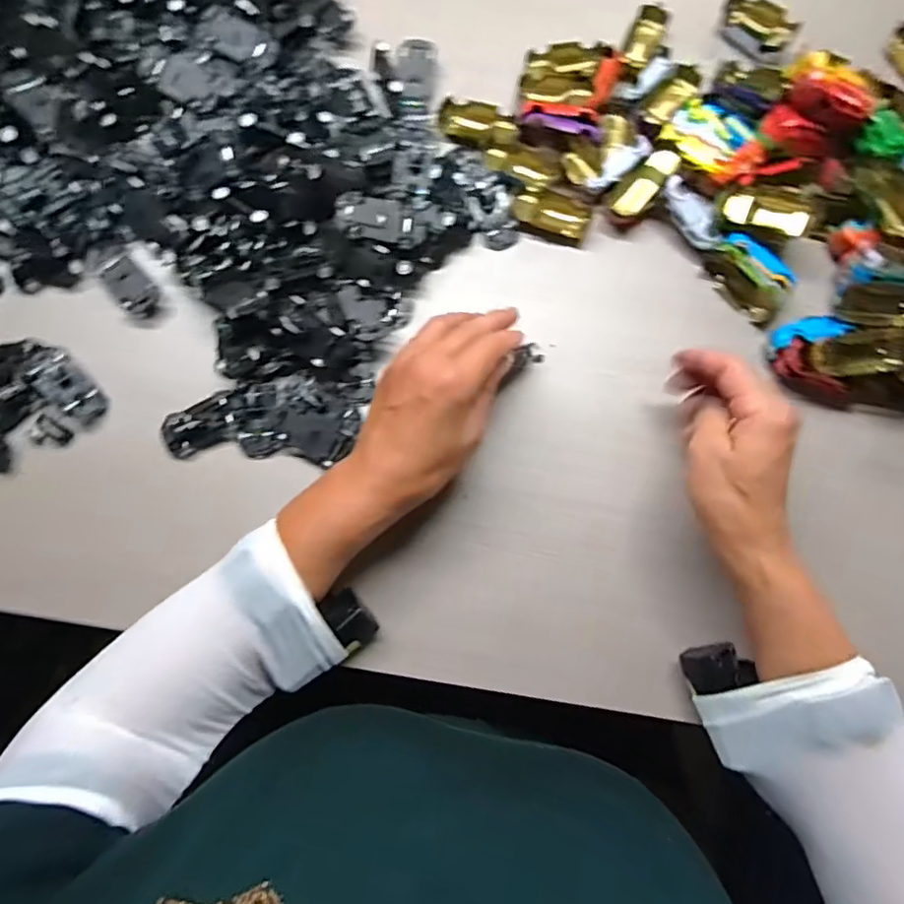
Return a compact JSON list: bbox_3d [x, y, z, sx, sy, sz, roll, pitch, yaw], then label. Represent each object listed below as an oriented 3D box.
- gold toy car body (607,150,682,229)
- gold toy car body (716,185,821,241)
[{"bbox_3d":[0.150,-0.207,0.449,0.029,0.015,0.063,43,106,8],"label":"gold toy car body"},{"bbox_3d":[0.239,-0.185,0.431,0.068,0.016,0.040,10,79,2],"label":"gold toy car body"}]

